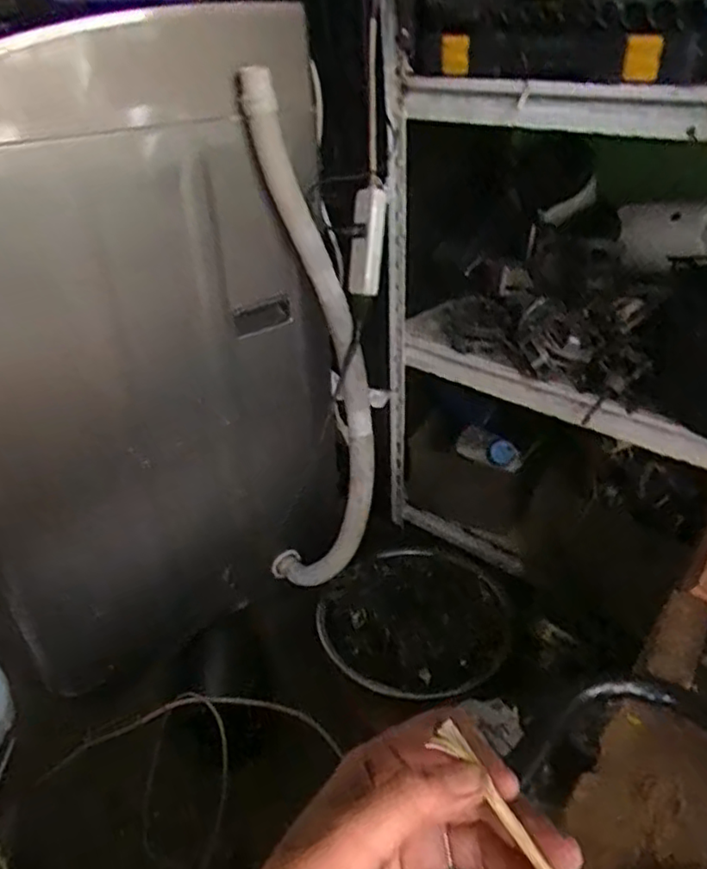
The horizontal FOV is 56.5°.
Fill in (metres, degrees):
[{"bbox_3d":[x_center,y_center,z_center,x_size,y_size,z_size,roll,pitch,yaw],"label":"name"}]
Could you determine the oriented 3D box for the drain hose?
[{"bbox_3d":[-0.063,-0.094,0.941,0.166,0.731,0.148,-4,33,-2],"label":"drain hose"}]

